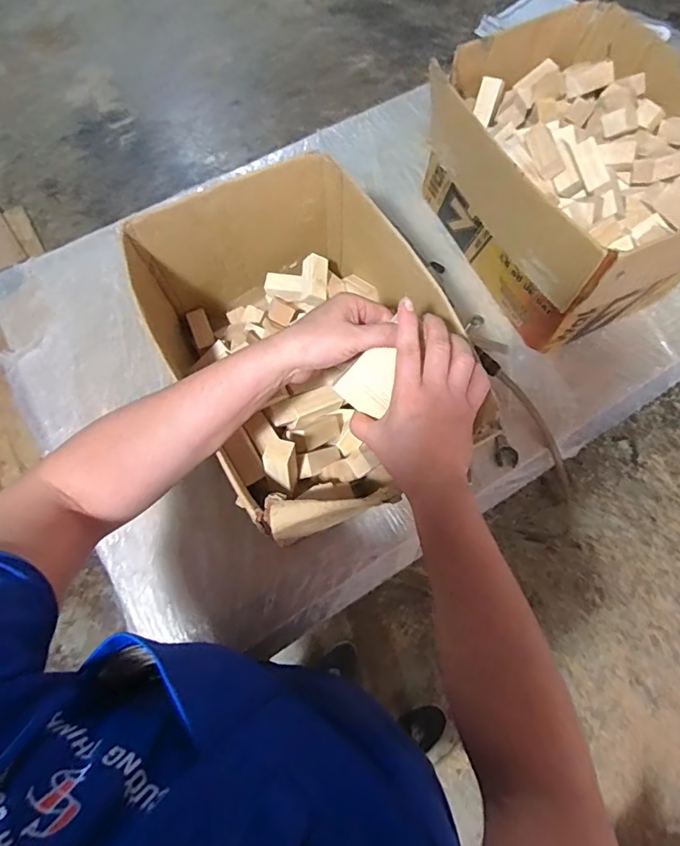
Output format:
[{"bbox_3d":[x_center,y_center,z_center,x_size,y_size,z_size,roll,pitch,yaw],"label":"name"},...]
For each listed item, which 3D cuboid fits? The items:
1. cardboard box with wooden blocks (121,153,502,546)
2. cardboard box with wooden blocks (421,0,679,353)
[{"bbox_3d":[-0.041,-0.075,0.576,0.265,0.196,0.377,-29,72,-12],"label":"cardboard box with wooden blocks"},{"bbox_3d":[0.314,-0.330,0.695,0.294,0.216,0.363,-24,71,-10],"label":"cardboard box with wooden blocks"}]

